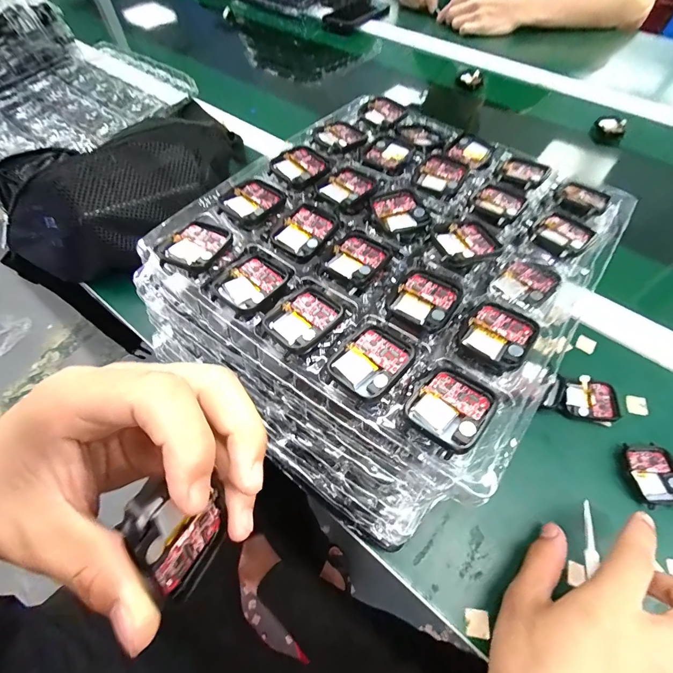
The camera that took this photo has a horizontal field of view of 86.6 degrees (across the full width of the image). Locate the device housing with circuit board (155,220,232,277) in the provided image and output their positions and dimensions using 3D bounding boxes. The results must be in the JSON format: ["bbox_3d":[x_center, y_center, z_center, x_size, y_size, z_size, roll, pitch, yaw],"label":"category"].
[{"bbox_3d":[-0.097,-0.062,0.245,0.038,0.008,0.044,20,61,13],"label":"device housing with circuit board"}]

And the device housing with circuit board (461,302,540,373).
[{"bbox_3d":[0.095,-0.002,0.206,0.035,0.008,0.044,36,65,20],"label":"device housing with circuit board"}]

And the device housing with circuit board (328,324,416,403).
[{"bbox_3d":[0.020,0.013,0.200,0.036,0.009,0.042,37,66,21],"label":"device housing with circuit board"}]

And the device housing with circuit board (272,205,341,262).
[{"bbox_3d":[-0.022,-0.074,0.254,0.036,0.005,0.044,30,63,17],"label":"device housing with circuit board"}]

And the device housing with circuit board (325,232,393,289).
[{"bbox_3d":[0.015,-0.052,0.240,0.036,0.008,0.045,32,64,19],"label":"device housing with circuit board"}]

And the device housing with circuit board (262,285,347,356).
[{"bbox_3d":[-0.019,-0.012,0.218,0.038,0.009,0.043,40,67,22],"label":"device housing with circuit board"}]

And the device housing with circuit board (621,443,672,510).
[{"bbox_3d":[0.249,0.109,0.282,0.038,0.007,0.047,-5,60,-1],"label":"device housing with circuit board"}]

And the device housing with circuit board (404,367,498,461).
[{"bbox_3d":[0.059,0.036,0.183,0.036,0.011,0.042,40,67,22],"label":"device housing with circuit board"}]

